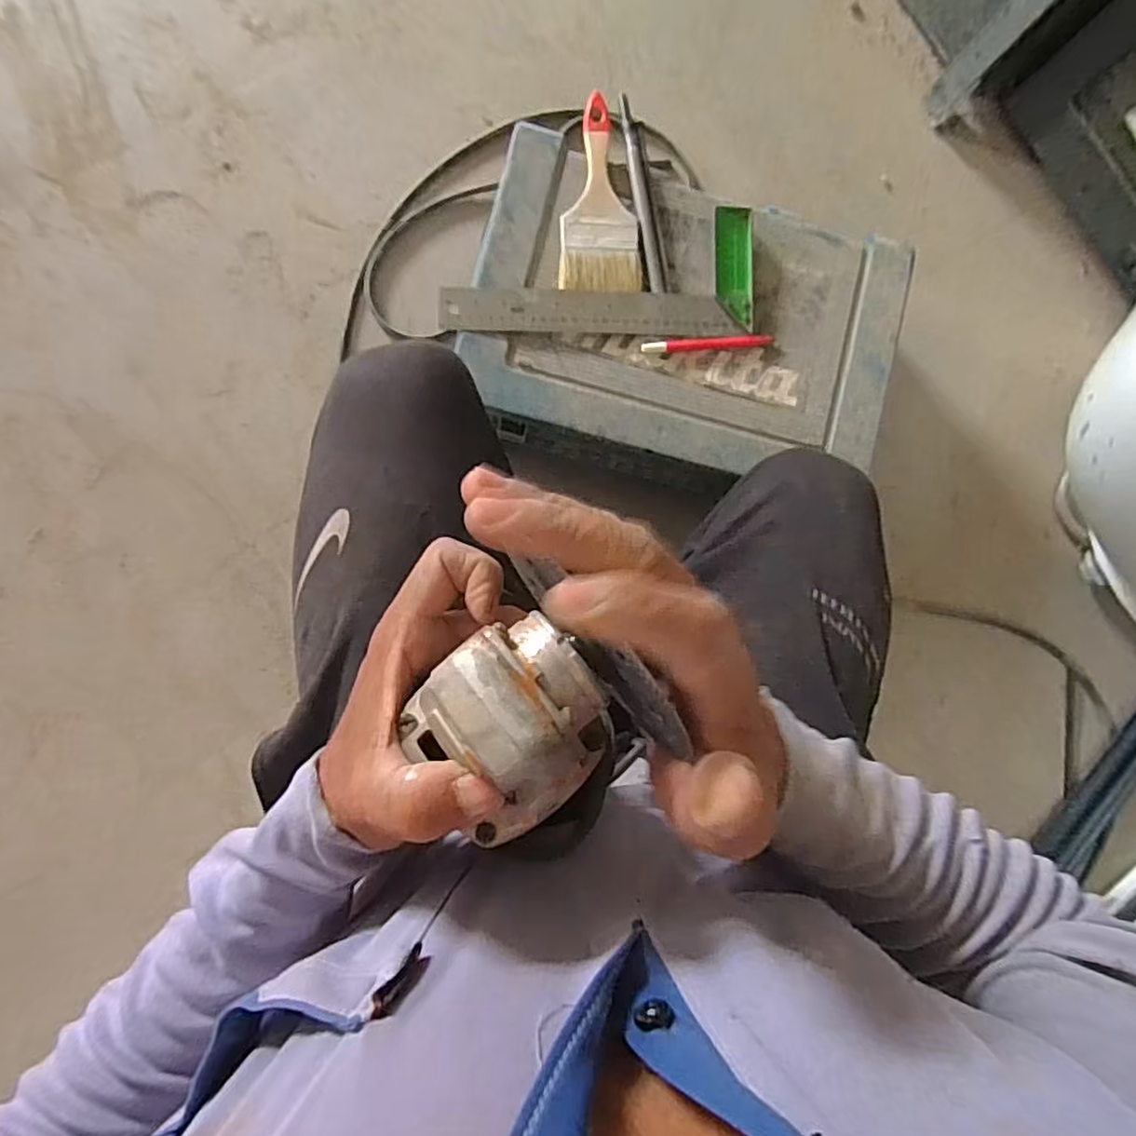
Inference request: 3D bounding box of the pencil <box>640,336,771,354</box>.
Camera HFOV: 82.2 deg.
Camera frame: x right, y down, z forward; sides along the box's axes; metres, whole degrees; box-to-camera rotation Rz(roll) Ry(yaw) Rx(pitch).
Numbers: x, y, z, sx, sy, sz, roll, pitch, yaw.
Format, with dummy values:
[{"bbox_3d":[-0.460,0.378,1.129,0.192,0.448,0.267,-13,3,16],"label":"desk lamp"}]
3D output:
[{"bbox_3d":[0.138,-0.222,0.643,0.128,0.008,0.012,-4,86,-7],"label":"pencil"}]

